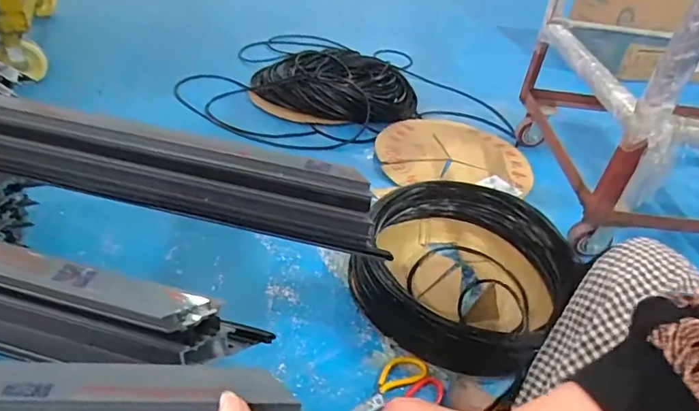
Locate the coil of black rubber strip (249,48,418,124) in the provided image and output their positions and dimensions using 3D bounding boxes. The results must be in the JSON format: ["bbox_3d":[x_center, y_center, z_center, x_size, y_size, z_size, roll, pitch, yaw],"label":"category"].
[{"bbox_3d":[-0.055,-0.456,1.740,0.593,0.109,0.507,8,38,0],"label":"coil of black rubber strip"}]

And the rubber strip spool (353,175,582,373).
[{"bbox_3d":[0.228,0.114,1.044,0.414,0.097,0.464,25,41,22],"label":"rubber strip spool"}]

